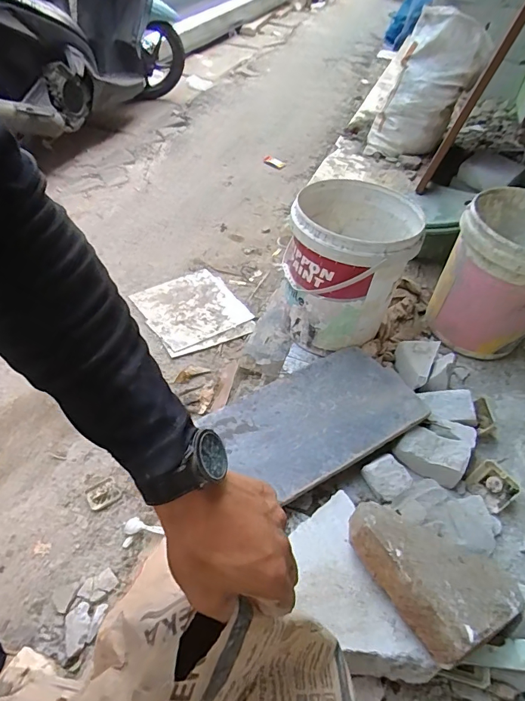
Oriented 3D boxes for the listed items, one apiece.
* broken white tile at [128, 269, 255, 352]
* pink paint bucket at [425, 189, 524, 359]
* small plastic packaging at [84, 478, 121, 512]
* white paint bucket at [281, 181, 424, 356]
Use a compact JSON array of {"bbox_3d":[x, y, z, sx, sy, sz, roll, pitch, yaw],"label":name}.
[{"bbox_3d":[-0.234,-0.151,1.427,0.315,0.020,0.291,-24,53,-25],"label":"broken white tile"},{"bbox_3d":[0.681,-0.206,1.216,0.293,0.360,0.343,34,52,23],"label":"pink paint bucket"},{"bbox_3d":[-0.359,0.324,0.969,0.067,0.009,0.057,-27,54,-27],"label":"small plastic packaging"},{"bbox_3d":[0.220,-0.218,1.147,0.294,0.332,0.323,4,47,-4],"label":"white paint bucket"}]

